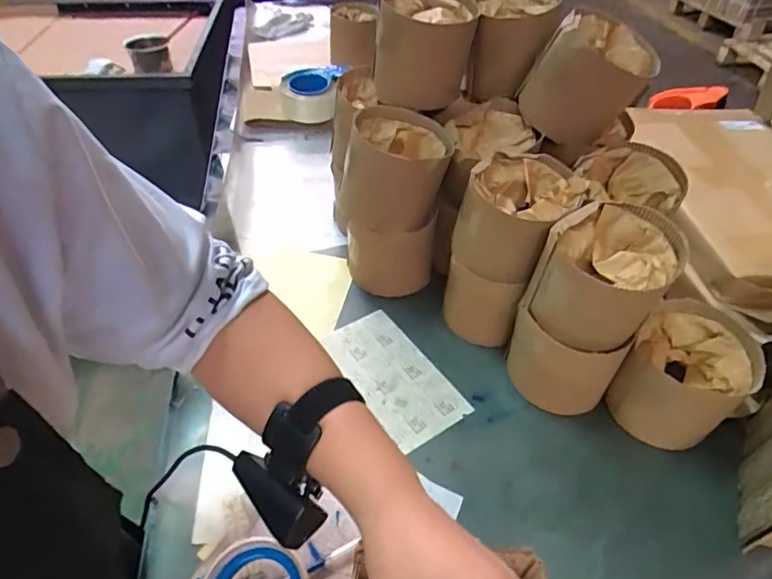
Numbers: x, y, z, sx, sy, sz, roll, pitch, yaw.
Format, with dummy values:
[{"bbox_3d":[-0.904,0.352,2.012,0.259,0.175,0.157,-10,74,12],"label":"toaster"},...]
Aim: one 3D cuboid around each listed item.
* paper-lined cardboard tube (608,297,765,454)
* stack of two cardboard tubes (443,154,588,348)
[{"bbox_3d":[0.319,0.095,0.562,0.105,0.112,0.113,1,45,-1],"label":"paper-lined cardboard tube"},{"bbox_3d":[0.145,-0.040,0.629,0.115,0.210,0.111,29,51,25],"label":"stack of two cardboard tubes"}]

